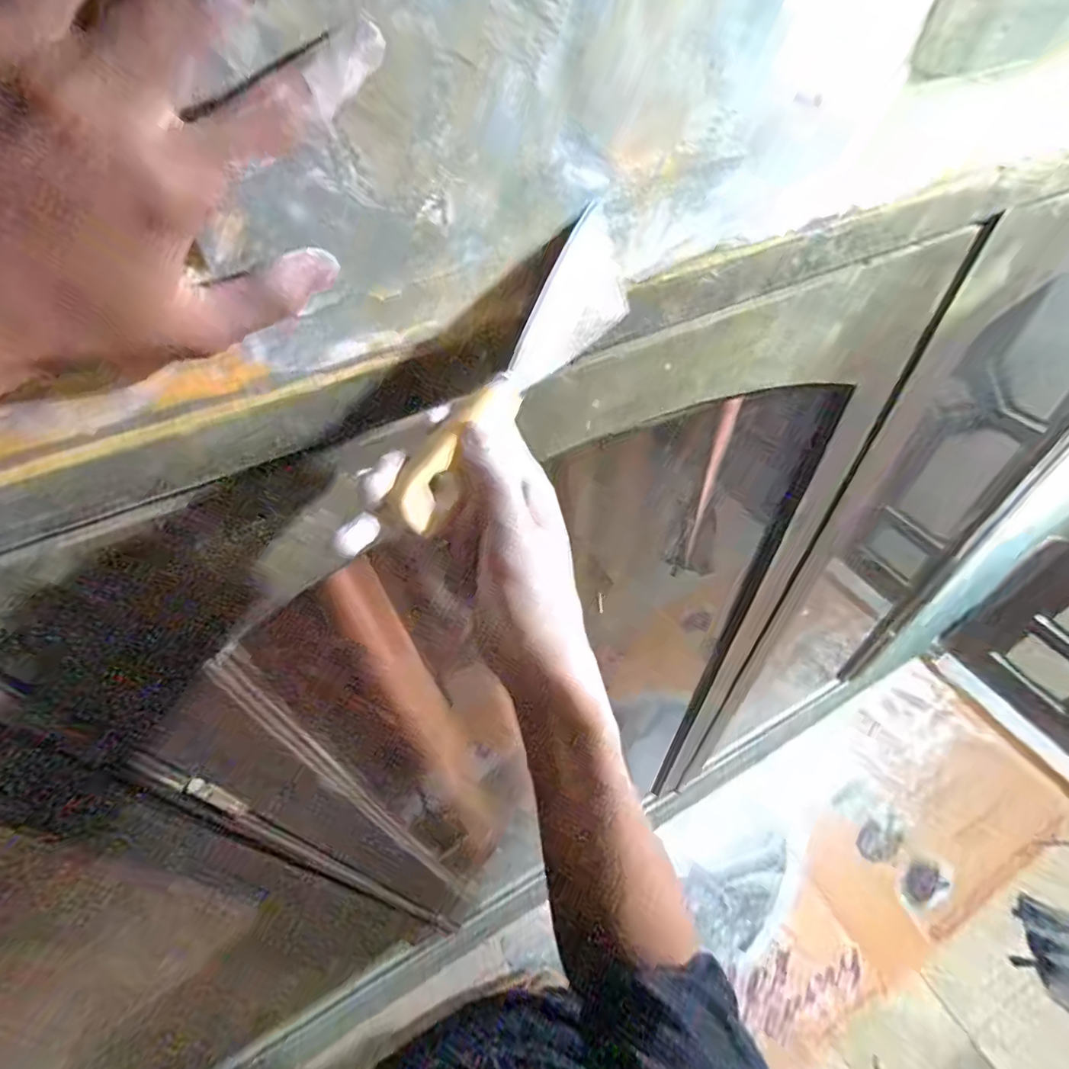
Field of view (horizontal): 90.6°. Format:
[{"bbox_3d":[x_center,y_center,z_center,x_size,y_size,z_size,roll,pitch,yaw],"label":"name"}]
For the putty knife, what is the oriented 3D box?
[{"bbox_3d":[-0.007,-0.074,0.241,0.013,0.053,0.168,27,70,23],"label":"putty knife"}]

